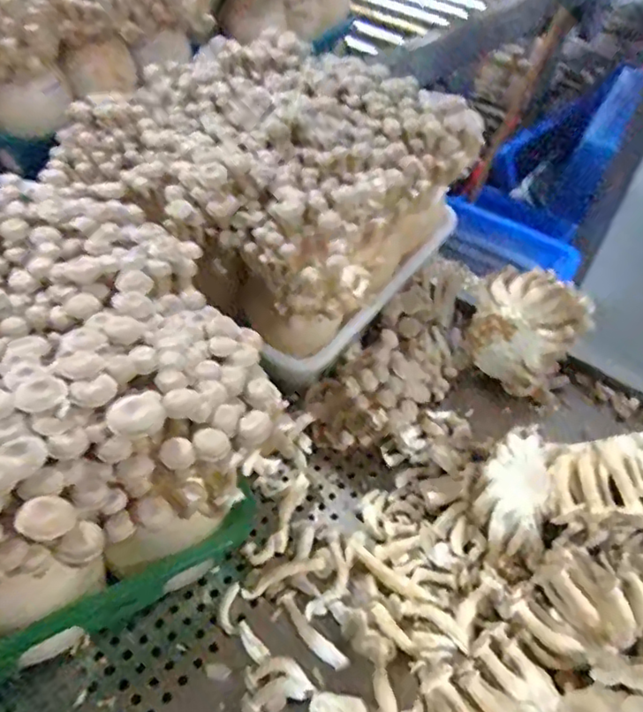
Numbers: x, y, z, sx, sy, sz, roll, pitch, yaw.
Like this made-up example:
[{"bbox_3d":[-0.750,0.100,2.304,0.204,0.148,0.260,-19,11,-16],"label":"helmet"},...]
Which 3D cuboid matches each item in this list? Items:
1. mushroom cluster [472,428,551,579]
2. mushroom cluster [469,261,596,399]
[{"bbox_3d":[0.210,0.159,0.659,0.068,0.083,0.153,9,79,2],"label":"mushroom cluster"},{"bbox_3d":[0.285,-0.038,0.844,0.153,0.151,0.101,28,48,20],"label":"mushroom cluster"}]

